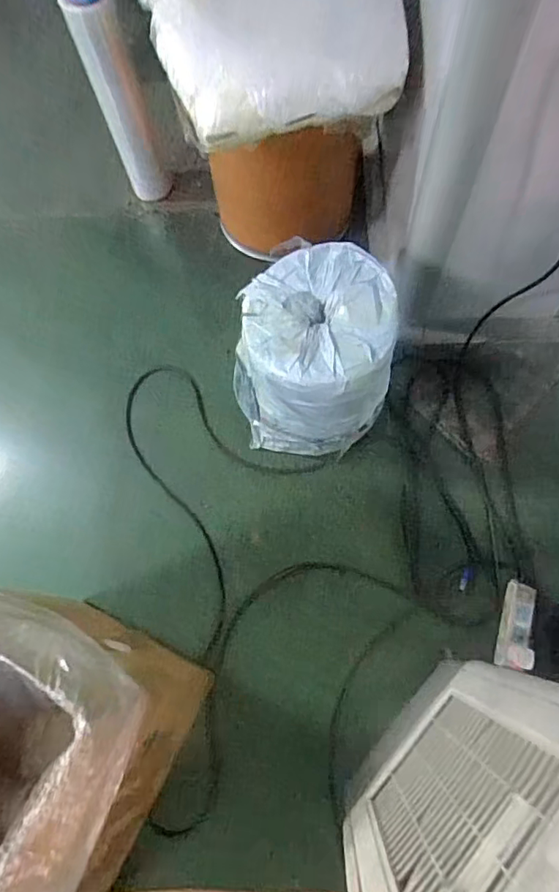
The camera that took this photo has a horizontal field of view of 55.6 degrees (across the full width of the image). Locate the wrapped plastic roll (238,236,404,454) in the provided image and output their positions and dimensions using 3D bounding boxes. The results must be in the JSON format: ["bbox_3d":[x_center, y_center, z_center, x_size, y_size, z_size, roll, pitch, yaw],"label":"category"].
[{"bbox_3d":[0.061,-0.198,1.198,0.342,0.410,0.362,-1,71,4],"label":"wrapped plastic roll"}]

